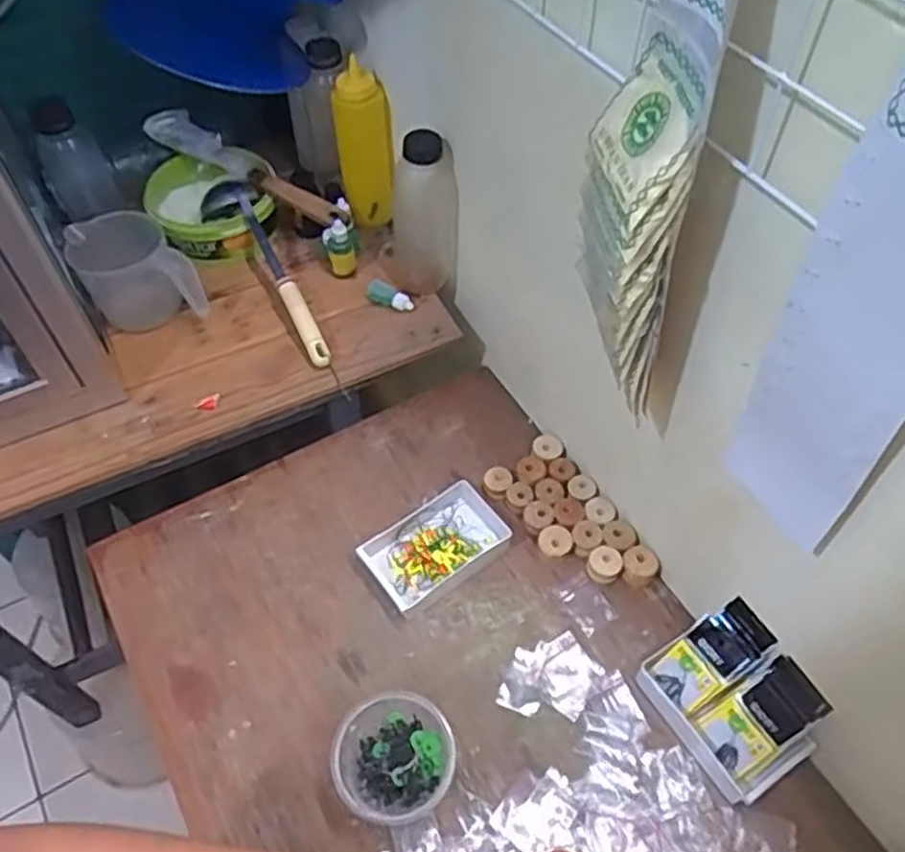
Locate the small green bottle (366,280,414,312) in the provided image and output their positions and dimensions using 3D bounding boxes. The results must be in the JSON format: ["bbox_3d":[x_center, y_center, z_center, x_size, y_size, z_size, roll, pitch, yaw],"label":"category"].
[{"bbox_3d":[-0.073,-0.152,0.904,0.057,0.017,0.021,24,56,-2],"label":"small green bottle"}]

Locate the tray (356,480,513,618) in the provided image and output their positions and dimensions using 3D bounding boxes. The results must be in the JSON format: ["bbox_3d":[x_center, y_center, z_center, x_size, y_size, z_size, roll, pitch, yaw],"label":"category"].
[{"bbox_3d":[-0.016,0.124,0.797,0.142,0.031,0.084,-32,60,-22],"label":"tray"}]

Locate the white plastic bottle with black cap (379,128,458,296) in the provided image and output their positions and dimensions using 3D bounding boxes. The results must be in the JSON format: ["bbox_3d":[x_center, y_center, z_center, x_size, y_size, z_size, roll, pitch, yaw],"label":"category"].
[{"bbox_3d":[-0.040,-0.252,0.872,0.086,0.190,0.061,-1,54,-2],"label":"white plastic bottle with black cap"}]

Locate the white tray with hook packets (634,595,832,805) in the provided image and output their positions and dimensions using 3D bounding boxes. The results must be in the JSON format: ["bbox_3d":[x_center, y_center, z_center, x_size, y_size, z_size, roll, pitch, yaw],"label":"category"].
[{"bbox_3d":[0.247,0.240,0.678,0.095,0.081,0.137,-26,58,-18],"label":"white tray with hook packets"}]

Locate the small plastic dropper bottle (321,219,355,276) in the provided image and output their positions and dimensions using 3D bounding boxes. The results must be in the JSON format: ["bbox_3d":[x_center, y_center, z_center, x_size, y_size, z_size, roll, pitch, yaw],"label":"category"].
[{"bbox_3d":[-0.135,-0.211,0.913,0.031,0.080,0.031,-13,55,-10],"label":"small plastic dropper bottle"}]

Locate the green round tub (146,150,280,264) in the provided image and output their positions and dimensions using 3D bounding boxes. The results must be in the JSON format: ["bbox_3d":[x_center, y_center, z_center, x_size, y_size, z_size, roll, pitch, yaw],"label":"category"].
[{"bbox_3d":[-0.292,-0.272,0.953,0.149,0.081,0.136,0,54,0],"label":"green round tub"}]

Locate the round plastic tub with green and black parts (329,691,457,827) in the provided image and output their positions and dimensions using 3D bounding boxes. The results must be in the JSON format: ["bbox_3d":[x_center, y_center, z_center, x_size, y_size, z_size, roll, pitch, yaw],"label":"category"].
[{"bbox_3d":[-0.049,0.288,0.663,0.102,0.051,0.098,0,54,0],"label":"round plastic tub with green and black parts"}]

